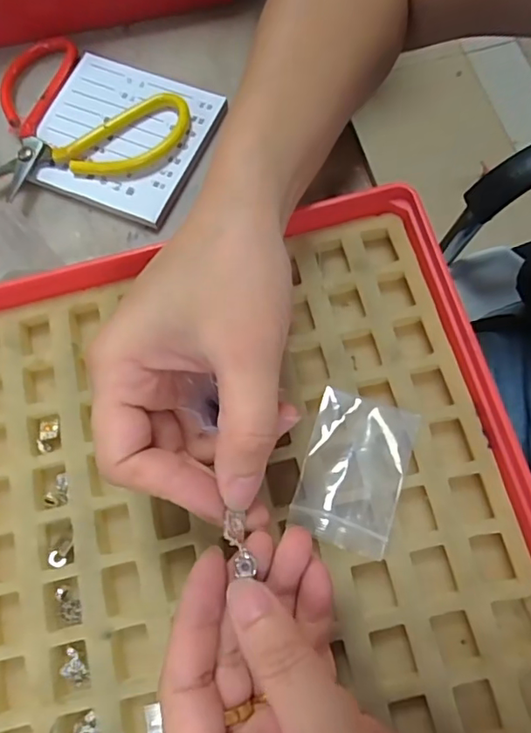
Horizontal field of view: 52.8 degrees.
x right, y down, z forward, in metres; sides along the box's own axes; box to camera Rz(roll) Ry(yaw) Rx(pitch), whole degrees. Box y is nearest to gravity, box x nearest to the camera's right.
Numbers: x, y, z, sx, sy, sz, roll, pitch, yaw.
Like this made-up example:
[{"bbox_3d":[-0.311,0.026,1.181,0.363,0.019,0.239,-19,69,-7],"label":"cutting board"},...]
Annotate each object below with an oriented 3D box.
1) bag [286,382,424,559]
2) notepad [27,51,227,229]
[{"bbox_3d":[0.038,0.043,0.226,0.042,0.013,0.064,16,73,8],"label":"bag"},{"bbox_3d":[-0.083,-0.134,0.313,0.097,0.013,0.090,22,74,10],"label":"notepad"}]

